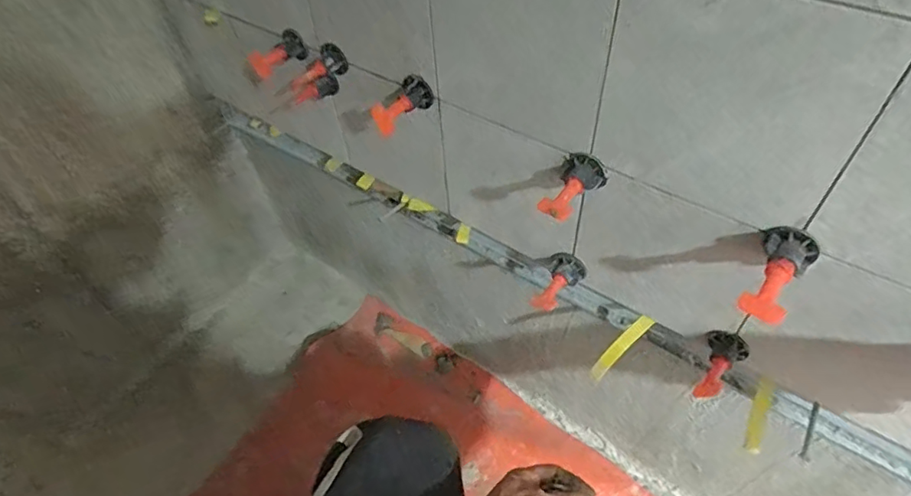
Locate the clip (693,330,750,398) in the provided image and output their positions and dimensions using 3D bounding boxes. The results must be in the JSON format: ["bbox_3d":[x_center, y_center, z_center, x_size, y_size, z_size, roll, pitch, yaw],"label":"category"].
[{"bbox_3d":[0.214,0.098,0.448,0.031,0.029,0.057,29,75,25],"label":"clip"}]

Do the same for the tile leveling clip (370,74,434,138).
[{"bbox_3d":[-0.051,-0.127,0.485,0.059,0.029,0.027,-36,56,-24],"label":"tile leveling clip"}]

